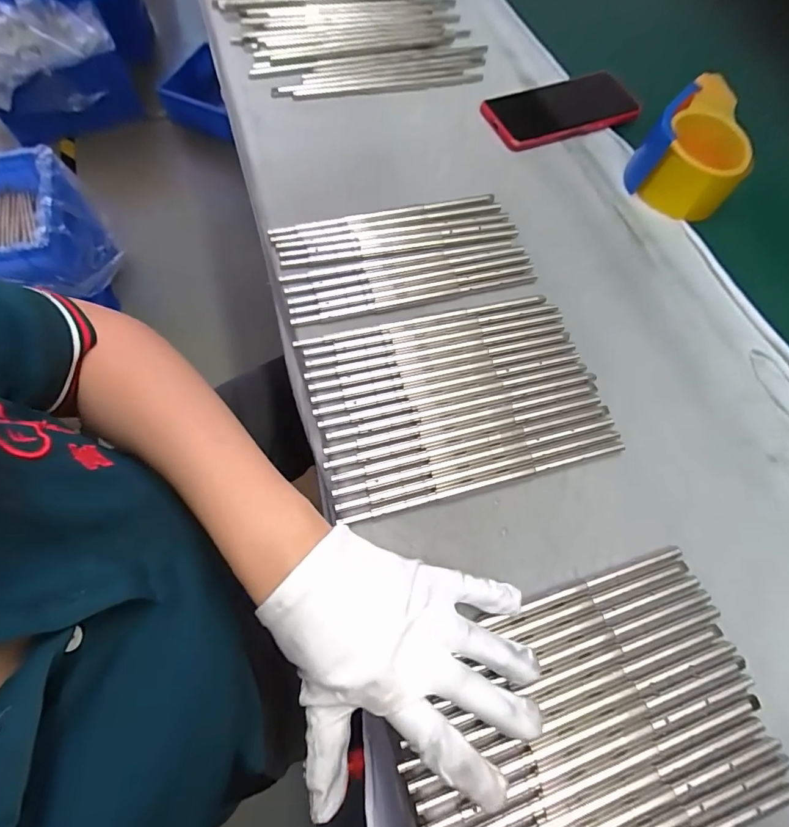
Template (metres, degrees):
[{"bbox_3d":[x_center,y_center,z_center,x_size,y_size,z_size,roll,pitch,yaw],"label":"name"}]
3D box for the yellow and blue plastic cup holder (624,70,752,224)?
[{"bbox_3d":[0.304,-0.263,0.448,0.099,0.063,0.118,40,70,13],"label":"yellow and blue plastic cup holder"}]

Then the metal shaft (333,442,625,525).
[{"bbox_3d":[0.066,0.048,0.315,0.209,0.004,0.007,-13,67,-9],"label":"metal shaft"}]

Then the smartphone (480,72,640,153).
[{"bbox_3d":[0.183,-0.334,0.495,0.161,0.017,0.077,-17,67,-3],"label":"smartphone"}]

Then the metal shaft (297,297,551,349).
[{"bbox_3d":[0.025,-0.076,0.366,0.210,0.004,0.008,-11,67,-8],"label":"metal shaft"}]

